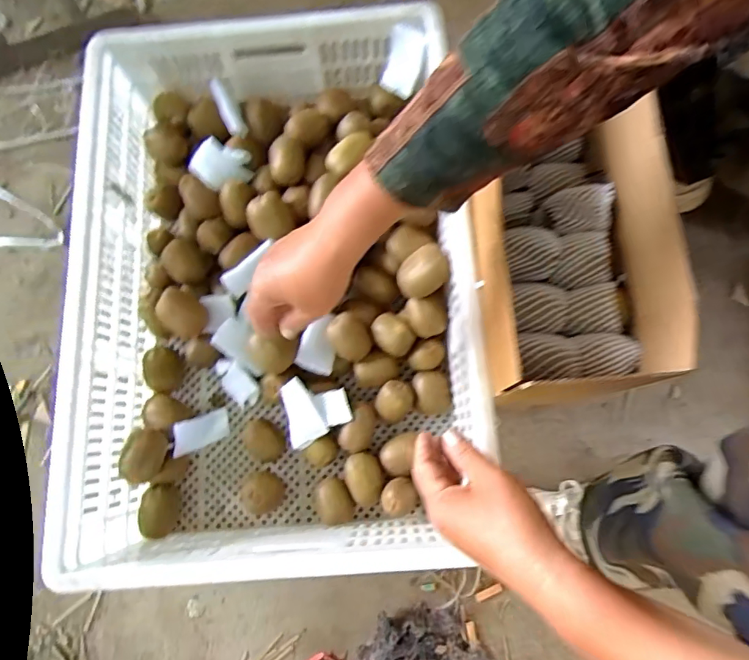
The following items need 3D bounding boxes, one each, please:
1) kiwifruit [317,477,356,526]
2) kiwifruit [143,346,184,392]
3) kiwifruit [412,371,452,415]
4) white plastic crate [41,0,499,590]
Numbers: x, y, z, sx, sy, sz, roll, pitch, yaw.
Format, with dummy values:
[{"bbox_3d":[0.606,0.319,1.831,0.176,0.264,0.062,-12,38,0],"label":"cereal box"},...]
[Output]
[{"bbox_3d":[-0.053,0.213,0.581,0.050,0.042,0.057,-21,77,-3],"label":"kiwifruit"},{"bbox_3d":[-0.280,0.055,0.628,0.045,0.042,0.056,7,77,3],"label":"kiwifruit"},{"bbox_3d":[0.075,0.082,0.611,0.044,0.035,0.053,-12,76,-1],"label":"kiwifruit"},{"bbox_3d":[-0.118,-0.059,0.586,0.433,0.166,0.624,-3,76,1],"label":"white plastic crate"}]

